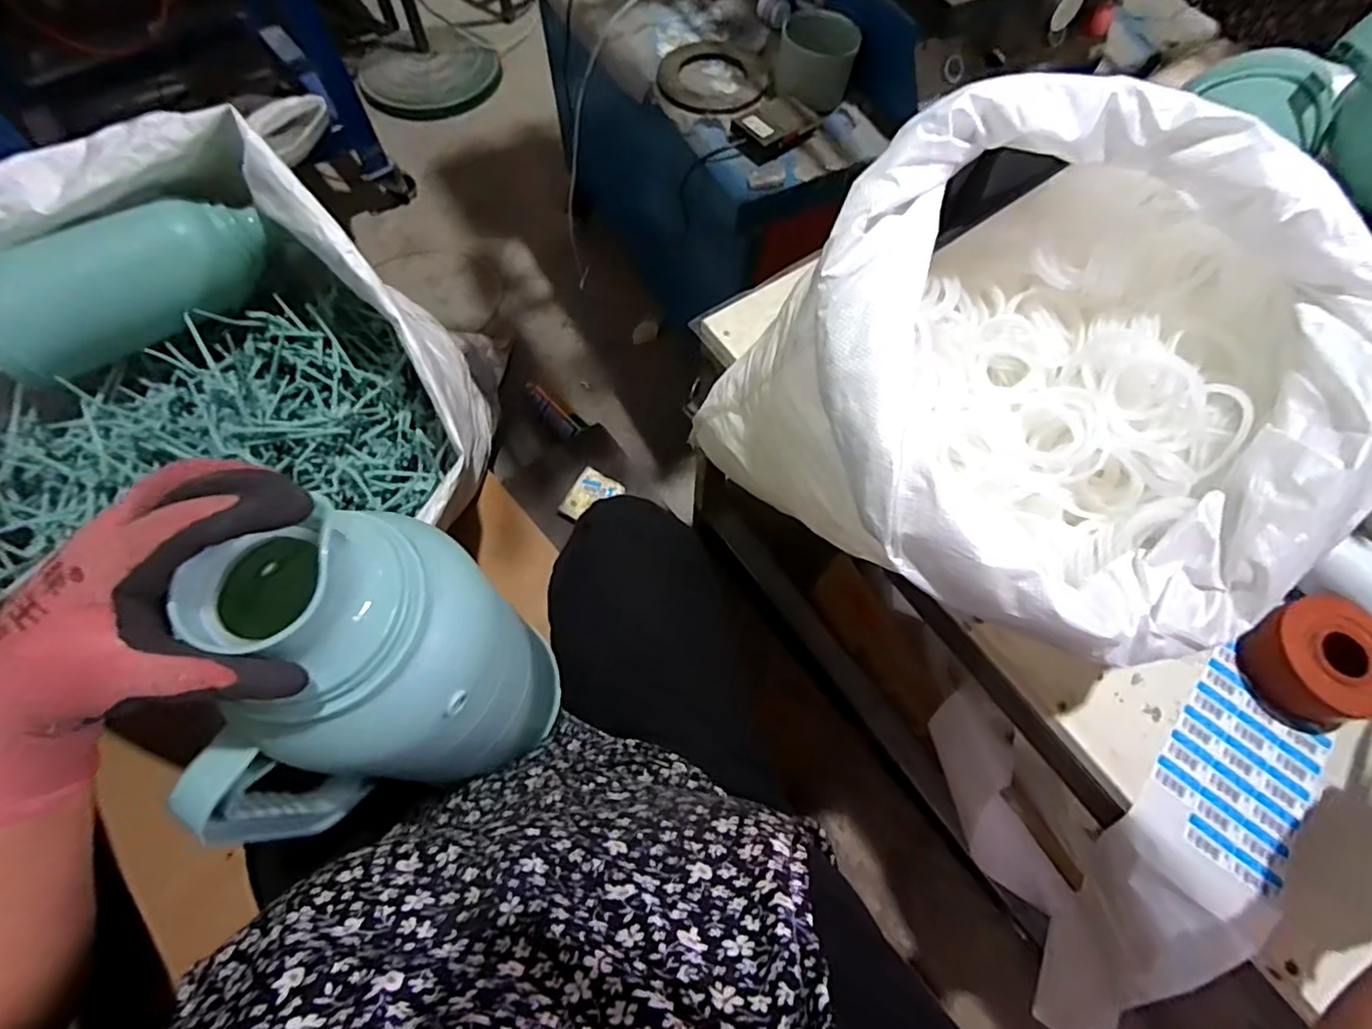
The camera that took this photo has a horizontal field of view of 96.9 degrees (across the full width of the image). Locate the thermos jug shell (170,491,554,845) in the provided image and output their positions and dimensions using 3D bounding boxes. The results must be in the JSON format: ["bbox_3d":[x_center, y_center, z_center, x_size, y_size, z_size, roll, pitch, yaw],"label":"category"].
[{"bbox_3d":[-0.185,0.112,0.385,0.163,0.287,0.114,-17,68,-9],"label":"thermos jug shell"}]

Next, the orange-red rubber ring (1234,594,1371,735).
[{"bbox_3d":[0.547,0.127,0.519,0.102,0.064,0.103,1,67,-2],"label":"orange-red rubber ring"}]

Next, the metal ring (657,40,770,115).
[{"bbox_3d":[0.041,-0.629,0.870,0.157,0.013,0.165,1,67,-2],"label":"metal ring"}]

